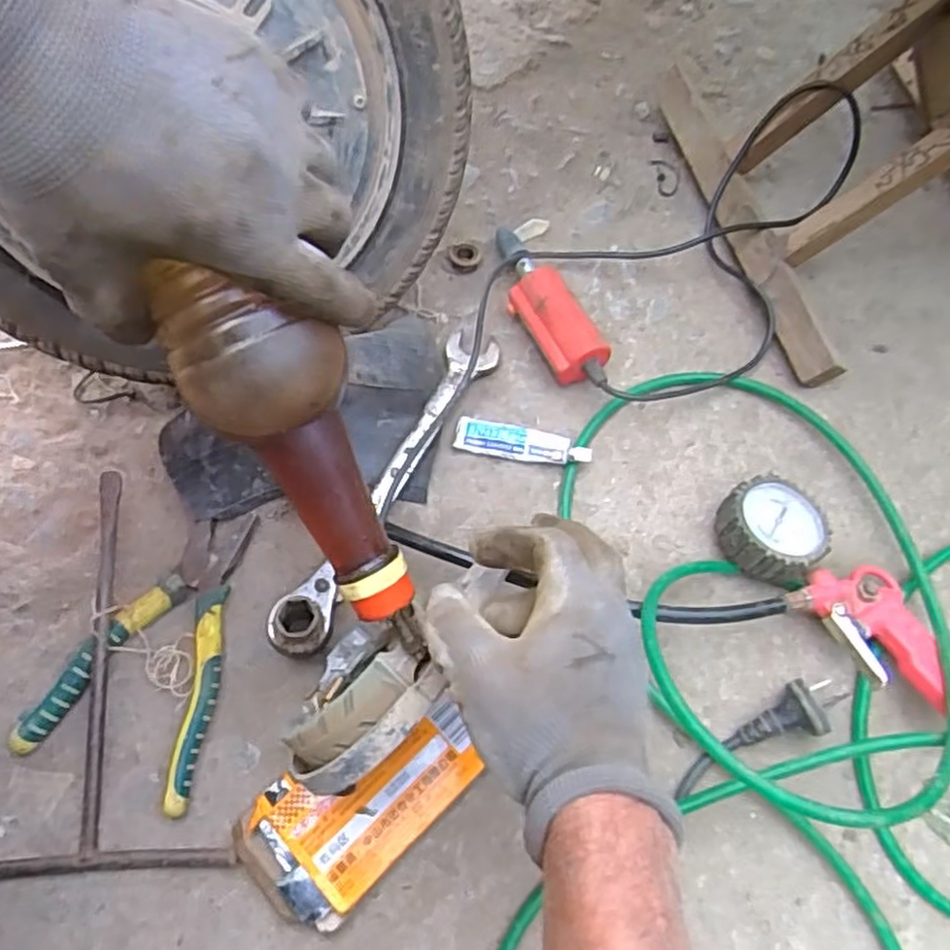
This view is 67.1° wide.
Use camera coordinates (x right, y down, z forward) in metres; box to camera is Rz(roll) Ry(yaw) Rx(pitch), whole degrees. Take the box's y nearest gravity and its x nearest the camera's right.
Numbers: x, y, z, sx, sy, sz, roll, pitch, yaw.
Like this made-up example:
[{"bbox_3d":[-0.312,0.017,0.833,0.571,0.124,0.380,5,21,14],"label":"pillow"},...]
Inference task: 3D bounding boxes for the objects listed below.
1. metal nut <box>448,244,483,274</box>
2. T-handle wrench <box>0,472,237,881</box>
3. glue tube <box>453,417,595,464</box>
[{"bbox_3d":[-0.008,-0.178,0.589,0.027,0.013,0.021,6,68,-1],"label":"metal nut"},{"bbox_3d":[-0.222,0.116,0.446,0.146,0.017,0.240,-2,74,-3],"label":"T-handle wrench"},{"bbox_3d":[0.035,-0.023,0.531,0.099,0.007,0.026,11,78,9],"label":"glue tube"}]

